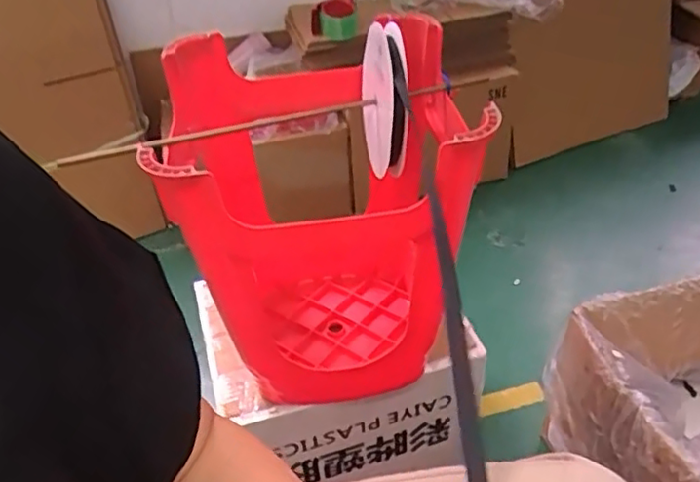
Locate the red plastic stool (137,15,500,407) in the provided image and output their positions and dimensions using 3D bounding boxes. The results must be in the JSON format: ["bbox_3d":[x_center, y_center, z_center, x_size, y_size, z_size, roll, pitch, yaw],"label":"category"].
[{"bbox_3d":[-0.034,-0.028,0.884,0.364,0.443,0.419,-9,39,-7],"label":"red plastic stool"}]

